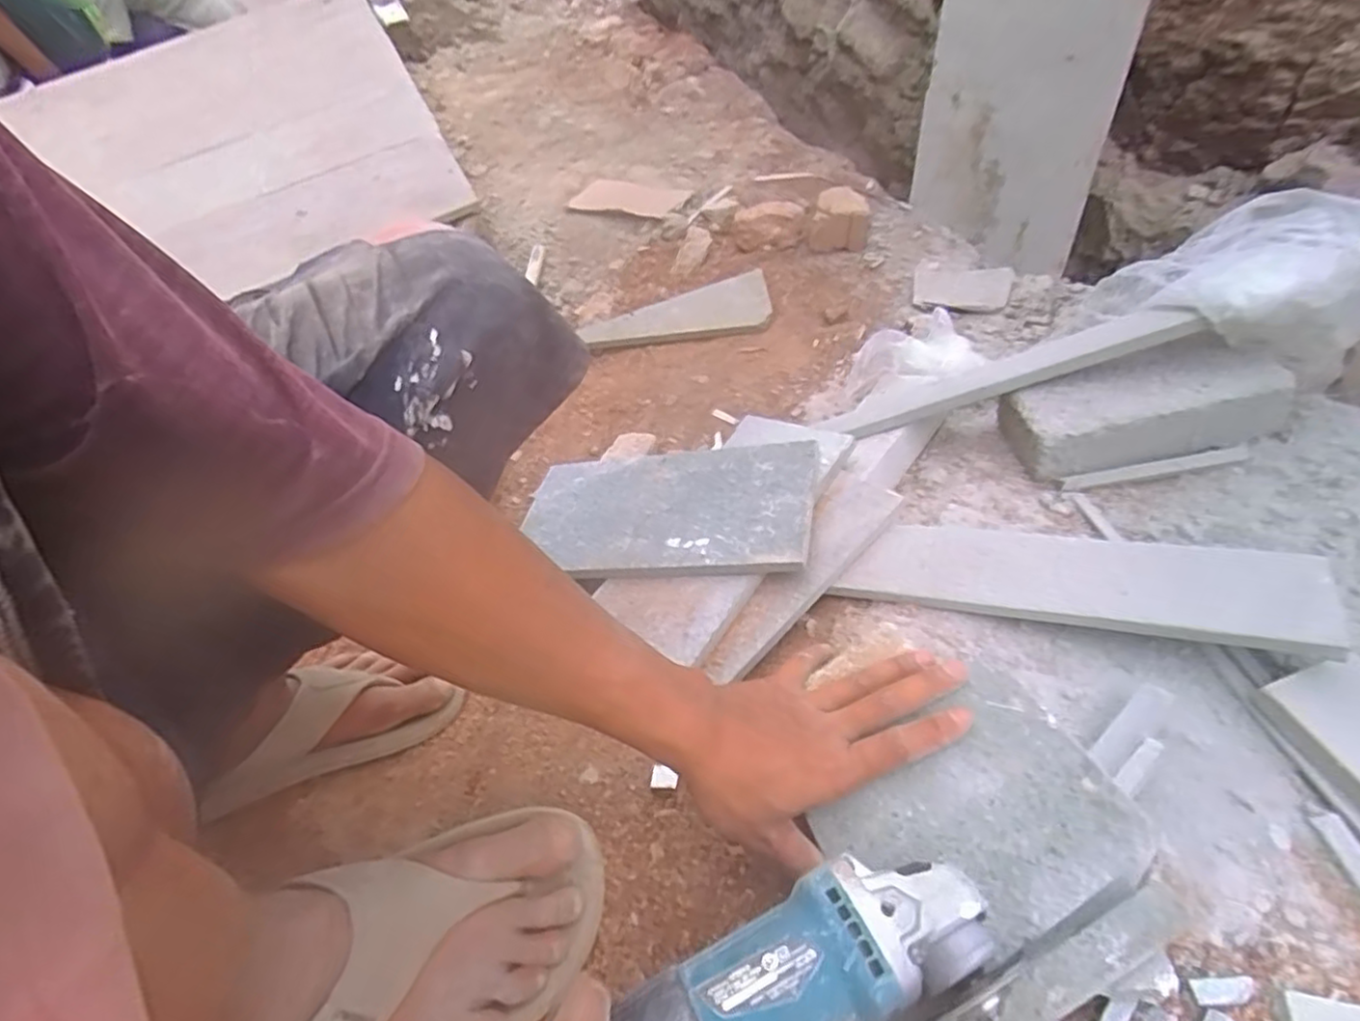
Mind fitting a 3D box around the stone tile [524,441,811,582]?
[{"bbox_3d":[-0.019,0.001,0.647,0.289,0.011,0.153,-4,46,22],"label":"stone tile"}]

